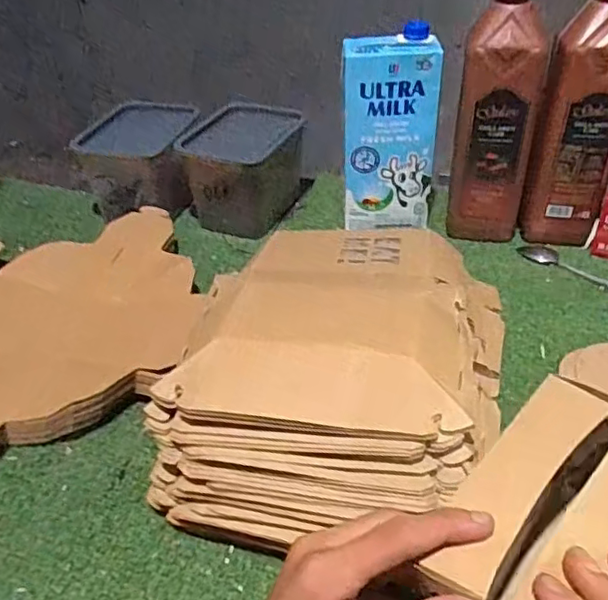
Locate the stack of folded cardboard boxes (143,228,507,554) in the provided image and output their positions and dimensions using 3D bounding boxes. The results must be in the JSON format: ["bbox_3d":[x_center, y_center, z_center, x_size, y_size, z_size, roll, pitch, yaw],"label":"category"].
[{"bbox_3d":[0.035,0.038,0.440,0.206,0.113,0.284,10,39,15],"label":"stack of folded cardboard boxes"}]

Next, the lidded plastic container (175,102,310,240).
[{"bbox_3d":[-0.062,-0.160,0.711,0.114,0.110,0.147,11,40,16],"label":"lidded plastic container"}]

